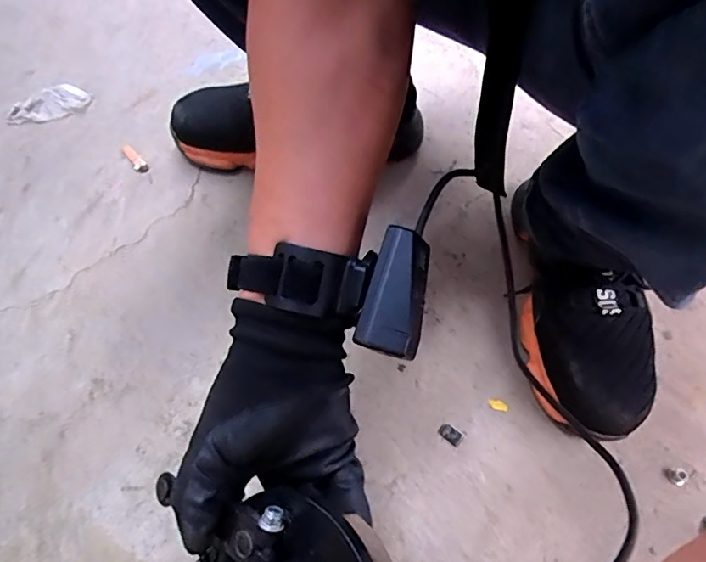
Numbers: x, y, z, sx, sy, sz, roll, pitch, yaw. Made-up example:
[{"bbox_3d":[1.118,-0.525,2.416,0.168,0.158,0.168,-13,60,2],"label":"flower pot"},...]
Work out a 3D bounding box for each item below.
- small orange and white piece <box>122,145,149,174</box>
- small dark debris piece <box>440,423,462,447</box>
[{"bbox_3d":[-0.242,-0.137,0.559,0.014,0.004,0.054,-30,64,-21],"label":"small orange and white piece"},{"bbox_3d":[0.080,0.125,0.413,0.018,0.004,0.012,38,62,19],"label":"small dark debris piece"}]

